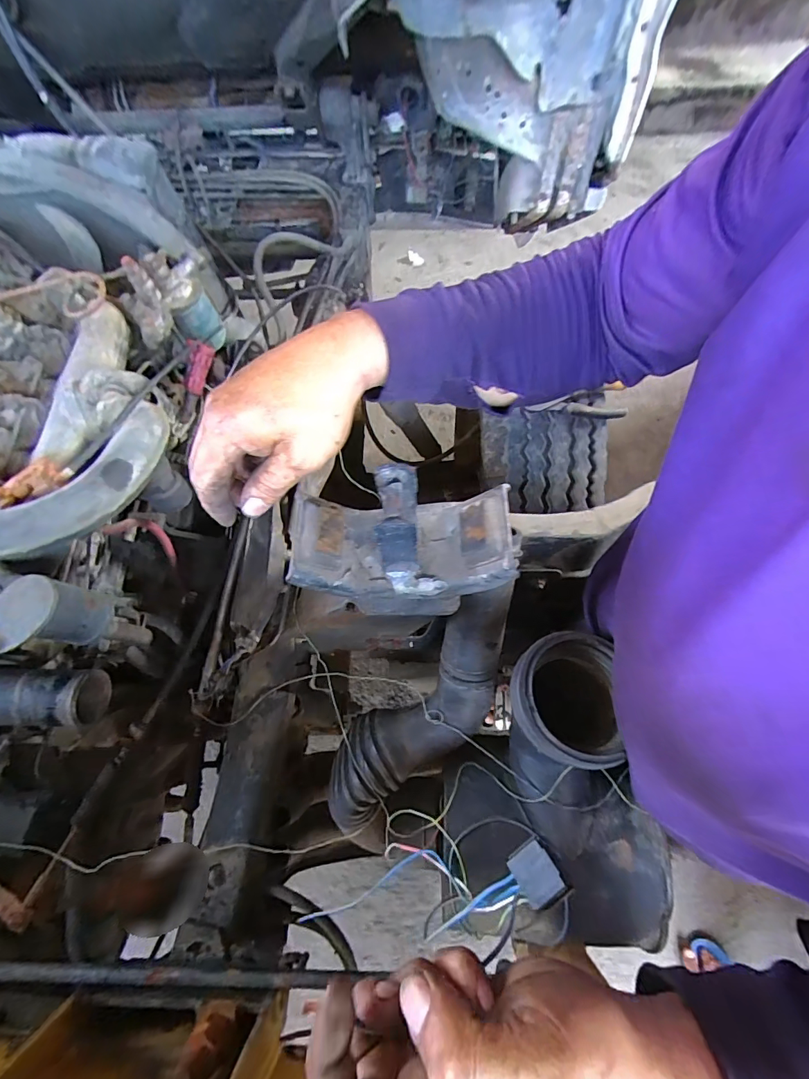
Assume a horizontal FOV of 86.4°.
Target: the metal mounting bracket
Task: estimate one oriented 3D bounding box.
[{"bbox_3d":[-0.002,0.004,0.426,0.203,0.148,0.102,1,67,2],"label":"metal mounting bracket"}]

